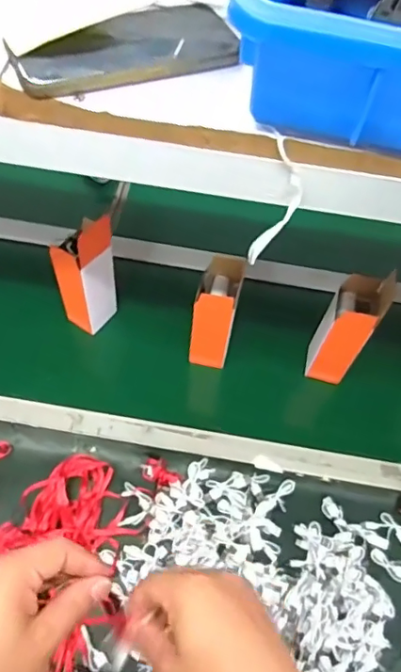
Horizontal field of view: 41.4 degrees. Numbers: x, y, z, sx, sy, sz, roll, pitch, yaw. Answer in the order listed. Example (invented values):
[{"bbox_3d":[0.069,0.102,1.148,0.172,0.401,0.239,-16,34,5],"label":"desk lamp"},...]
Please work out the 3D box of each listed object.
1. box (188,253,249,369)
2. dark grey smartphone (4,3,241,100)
[{"bbox_3d":[0.024,-0.033,0.802,0.058,0.182,0.083,14,60,5],"label":"box"},{"bbox_3d":[-0.050,-0.203,0.376,0.158,0.013,0.066,-19,63,-13],"label":"dark grey smartphone"}]

